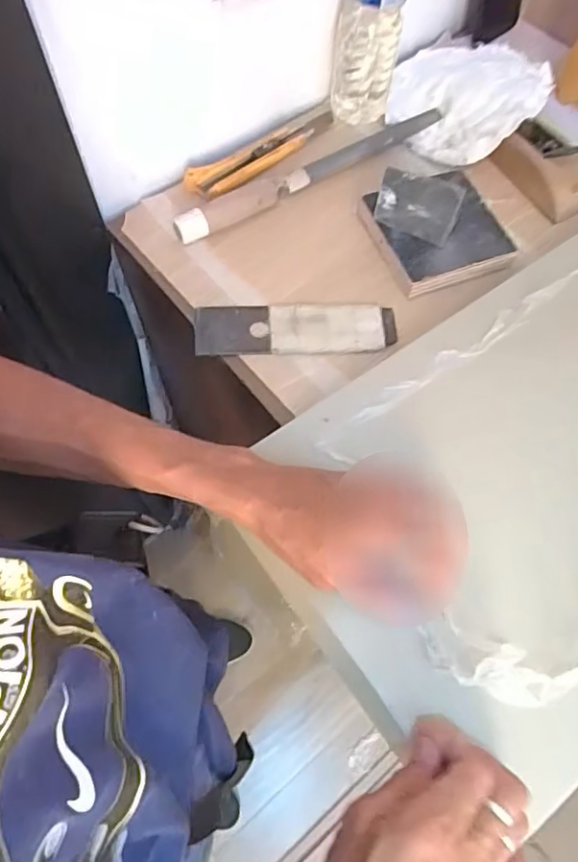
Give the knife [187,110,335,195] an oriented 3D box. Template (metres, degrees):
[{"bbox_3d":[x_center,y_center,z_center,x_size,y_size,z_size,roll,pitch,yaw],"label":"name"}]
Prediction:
[{"bbox_3d":[-0.040,-0.294,0.605,0.157,0.020,0.040,-35,76,-13],"label":"knife"}]

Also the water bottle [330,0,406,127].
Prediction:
[{"bbox_3d":[0.083,-0.420,0.556,0.062,0.210,0.065,4,71,-1],"label":"water bottle"}]

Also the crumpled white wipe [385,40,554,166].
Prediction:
[{"bbox_3d":[0.200,-0.387,0.631,0.169,0.067,0.197,17,71,3],"label":"crumpled white wipe"}]

